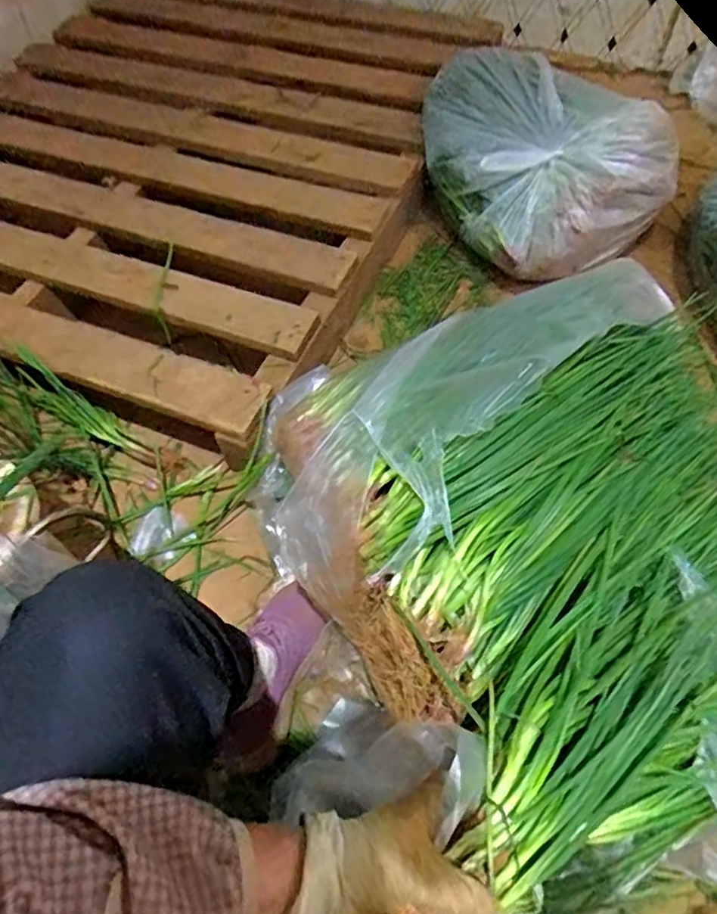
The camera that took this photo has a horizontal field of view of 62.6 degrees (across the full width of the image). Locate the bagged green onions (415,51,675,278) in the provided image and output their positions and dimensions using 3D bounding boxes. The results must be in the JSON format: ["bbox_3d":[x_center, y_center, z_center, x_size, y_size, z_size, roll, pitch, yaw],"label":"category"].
[{"bbox_3d":[0.290,-0.527,1.017,0.287,0.199,0.429,-31,63,-14],"label":"bagged green onions"}]

